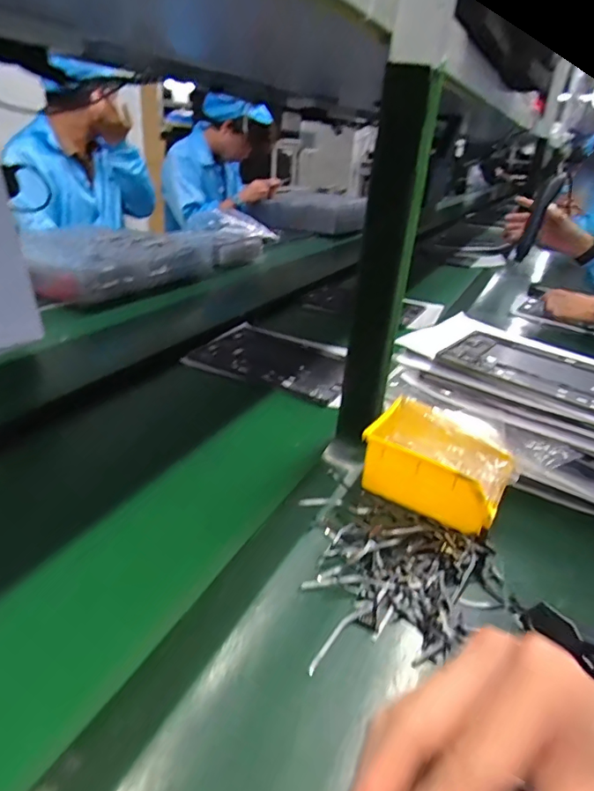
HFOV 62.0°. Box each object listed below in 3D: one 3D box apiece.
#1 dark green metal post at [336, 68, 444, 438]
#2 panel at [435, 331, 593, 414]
[{"bbox_3d":[0.083,-0.110,0.497,0.057,0.366,0.049,9,27,9],"label":"dark green metal post"},{"bbox_3d":[0.317,-0.026,0.596,0.255,0.017,0.183,21,30,29],"label":"panel"}]

